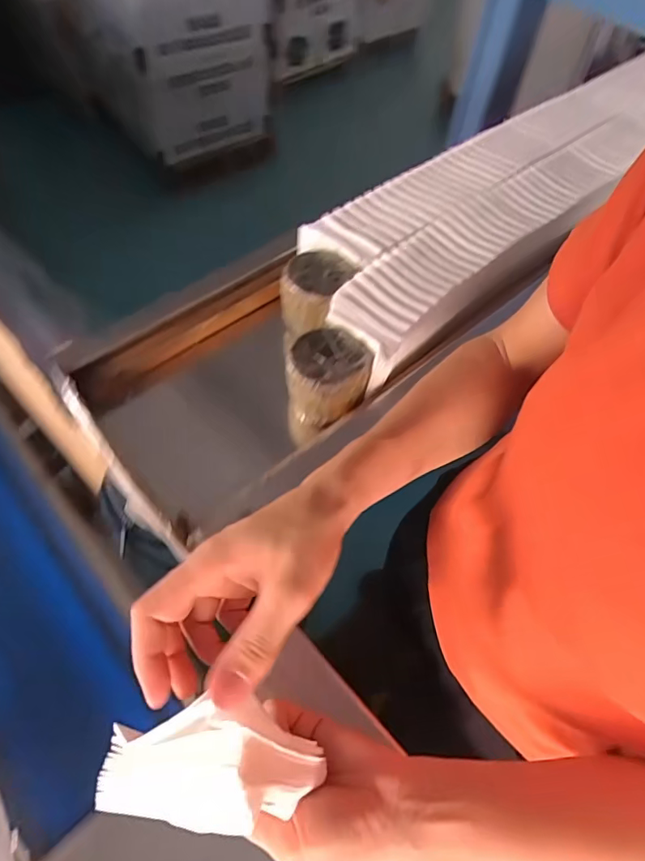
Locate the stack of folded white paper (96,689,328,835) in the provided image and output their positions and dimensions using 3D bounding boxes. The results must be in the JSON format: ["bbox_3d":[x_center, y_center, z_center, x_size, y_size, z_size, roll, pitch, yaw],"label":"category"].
[{"bbox_3d":[-0.065,0.194,0.273,0.102,0.084,0.055,-22,53,20],"label":"stack of folded white paper"}]

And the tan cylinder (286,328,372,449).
[{"bbox_3d":[0.005,-0.048,0.524,0.086,0.102,0.086,5,58,0],"label":"tan cylinder"}]

